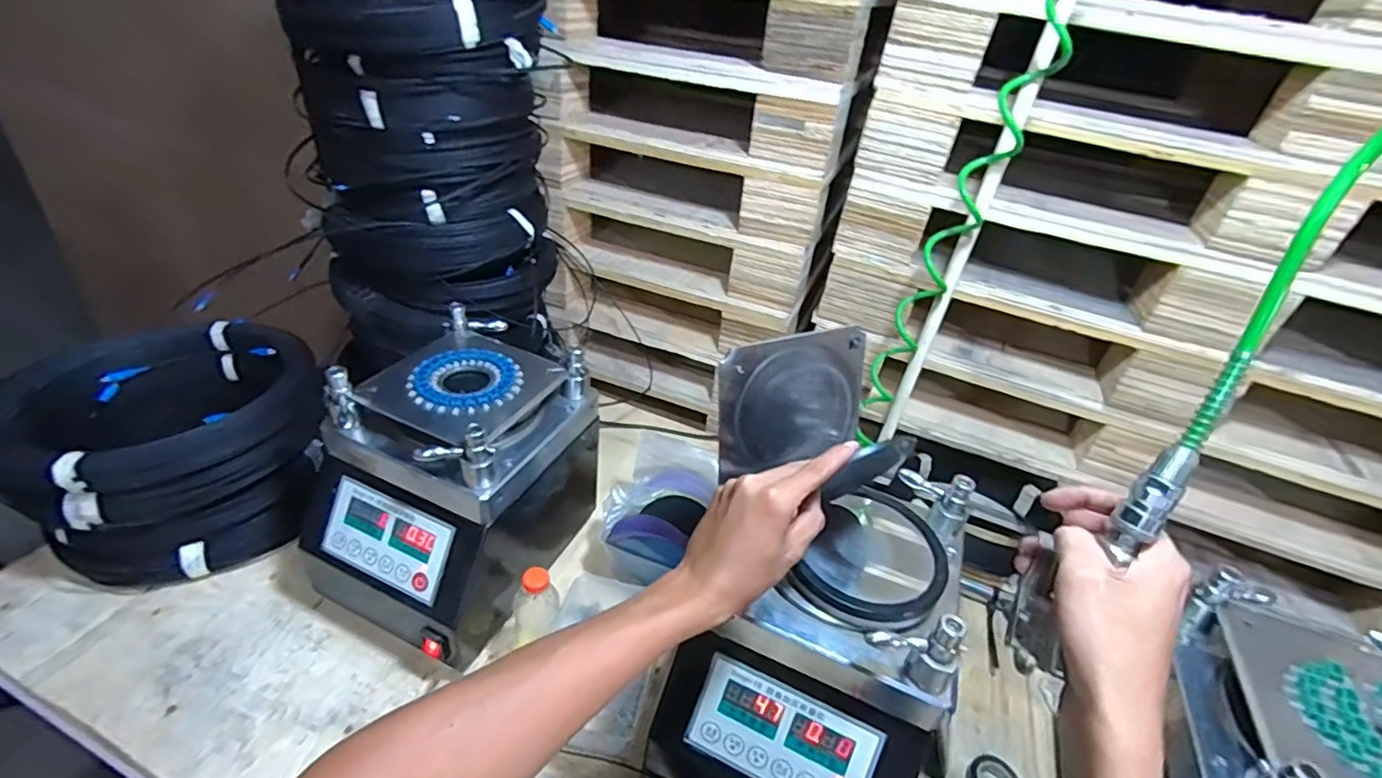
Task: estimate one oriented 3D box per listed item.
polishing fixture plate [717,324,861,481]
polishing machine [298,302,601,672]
[{"bbox_3d":[0.104,0.010,0.588,0.167,0.128,0.012,-13,23,-22],"label":"polishing fixture plate"},{"bbox_3d":[-0.265,0.103,0.707,0.237,0.299,0.289,20,37,18],"label":"polishing machine"}]

